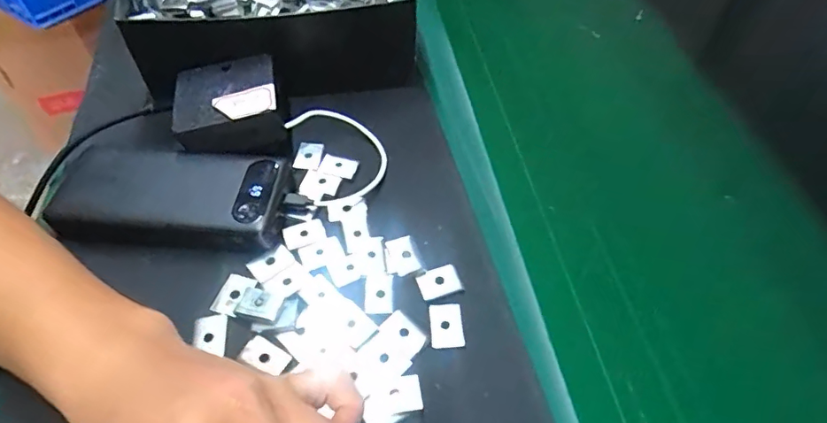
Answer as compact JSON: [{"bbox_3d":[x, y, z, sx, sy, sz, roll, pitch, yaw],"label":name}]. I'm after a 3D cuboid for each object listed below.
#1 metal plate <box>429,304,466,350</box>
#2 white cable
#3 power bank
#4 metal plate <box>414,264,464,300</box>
[{"bbox_3d":[0.021,0.072,0.313,0.020,0.004,0.028,-4,53,-4],"label":"metal plate"},{"bbox_3d":[-0.059,-0.045,0.389,0.077,0.014,0.095,-2,53,-12],"label":"white cable"},{"bbox_3d":[-0.171,-0.008,0.355,0.150,0.029,0.078,3,52,1],"label":"power bank"},{"bbox_3d":[0.017,0.047,0.333,0.027,0.004,0.019,-17,67,-8],"label":"metal plate"}]

